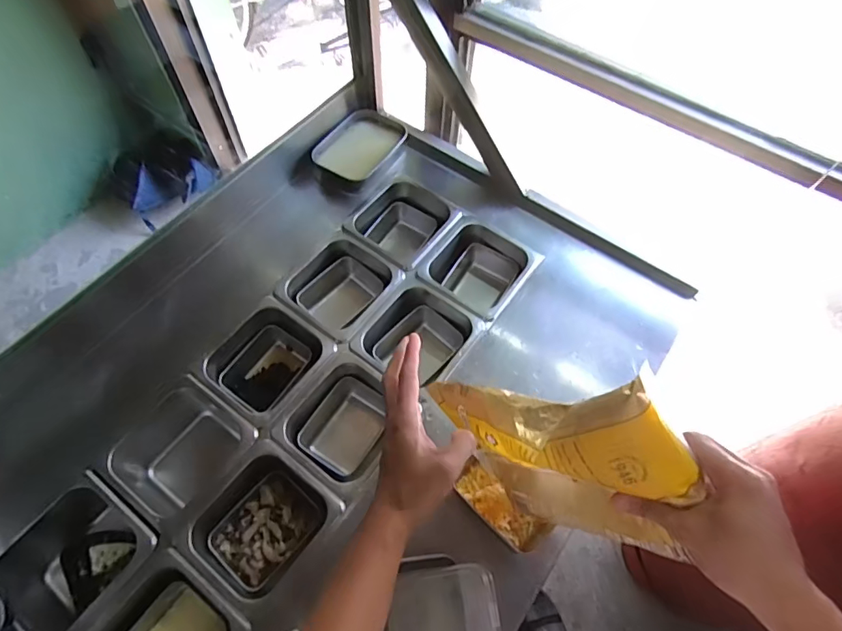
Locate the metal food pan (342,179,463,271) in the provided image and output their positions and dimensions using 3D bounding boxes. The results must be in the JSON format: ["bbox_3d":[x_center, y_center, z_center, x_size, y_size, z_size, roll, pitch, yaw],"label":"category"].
[{"bbox_3d":[-0.031,-0.155,0.958,0.169,0.114,0.182,34,66,15],"label":"metal food pan"}]

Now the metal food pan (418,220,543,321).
[{"bbox_3d":[0.103,-0.062,0.921,0.162,0.135,0.182,35,67,16],"label":"metal food pan"}]

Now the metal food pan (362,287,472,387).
[{"bbox_3d":[-0.008,0.052,0.860,0.141,0.116,0.164,36,67,16],"label":"metal food pan"}]

